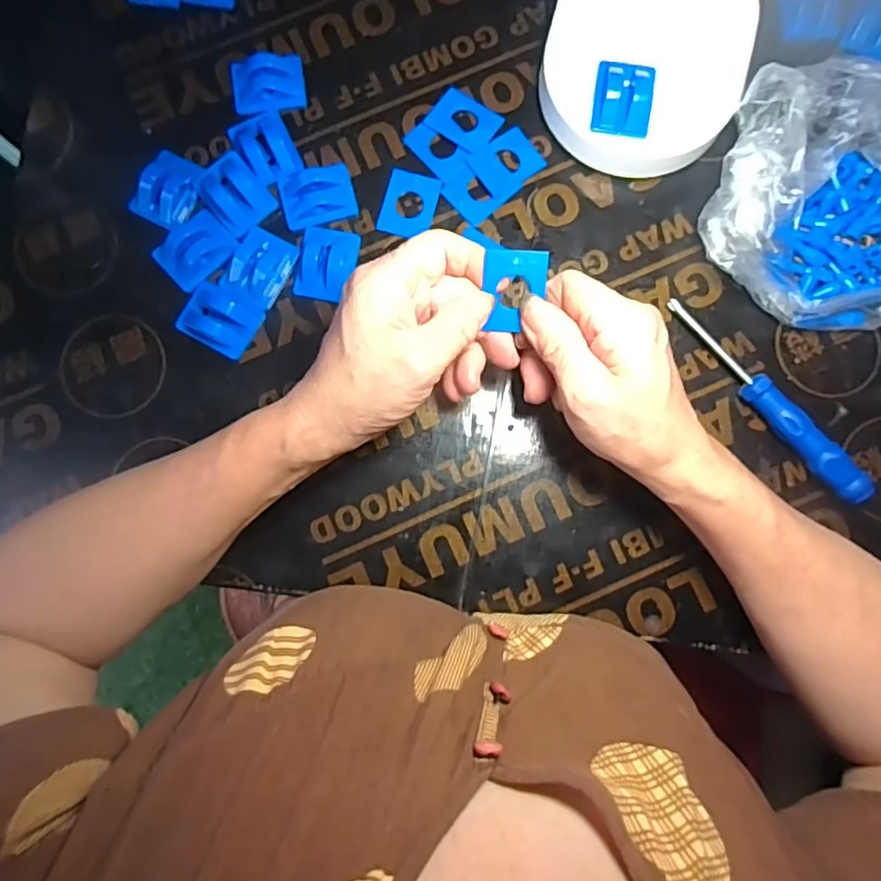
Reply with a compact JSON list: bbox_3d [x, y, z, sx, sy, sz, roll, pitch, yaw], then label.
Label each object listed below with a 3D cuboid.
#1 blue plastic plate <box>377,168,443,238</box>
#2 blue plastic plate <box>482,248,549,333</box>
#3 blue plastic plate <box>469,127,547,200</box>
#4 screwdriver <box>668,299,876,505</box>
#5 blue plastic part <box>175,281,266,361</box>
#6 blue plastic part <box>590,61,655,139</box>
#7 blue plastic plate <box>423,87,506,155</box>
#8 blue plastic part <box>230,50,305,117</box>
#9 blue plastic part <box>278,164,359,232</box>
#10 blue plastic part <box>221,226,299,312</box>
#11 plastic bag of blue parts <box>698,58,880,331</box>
[{"bbox_3d":[-0.019,-0.146,0.368,0.032,0.004,0.039,14,85,2],"label":"blue plastic plate"},{"bbox_3d":[0.038,-0.077,0.308,0.029,0.004,0.041,6,111,4],"label":"blue plastic plate"},{"bbox_3d":[0.041,-0.174,0.371,0.040,0.004,0.032,-33,85,-3],"label":"blue plastic plate"},{"bbox_3d":[0.190,-0.025,0.351,0.016,0.021,0.151,-40,86,-3],"label":"screwdriver"},{"bbox_3d":[-0.133,-0.073,0.362,0.045,0.007,0.035,27,85,3],"label":"blue plastic part"},{"bbox_3d":[0.106,-0.197,0.346,0.033,0.011,0.038,9,85,1],"label":"blue plastic part"},{"bbox_3d":[0.015,-0.200,0.374,0.041,0.004,0.032,34,86,3],"label":"blue plastic plate"},{"bbox_3d":[-0.108,-0.223,0.374,0.045,0.009,0.039,-4,85,0],"label":"blue plastic part"},{"bbox_3d":[-0.075,-0.149,0.365,0.044,0.009,0.034,-17,85,-1],"label":"blue plastic part"},{"bbox_3d":[-0.111,-0.105,0.366,0.033,0.008,0.045,27,85,3],"label":"blue plastic part"},{"bbox_3d":[0.240,-0.142,0.339,0.162,0.060,0.153,19,85,2],"label":"plastic bag of blue parts"}]

